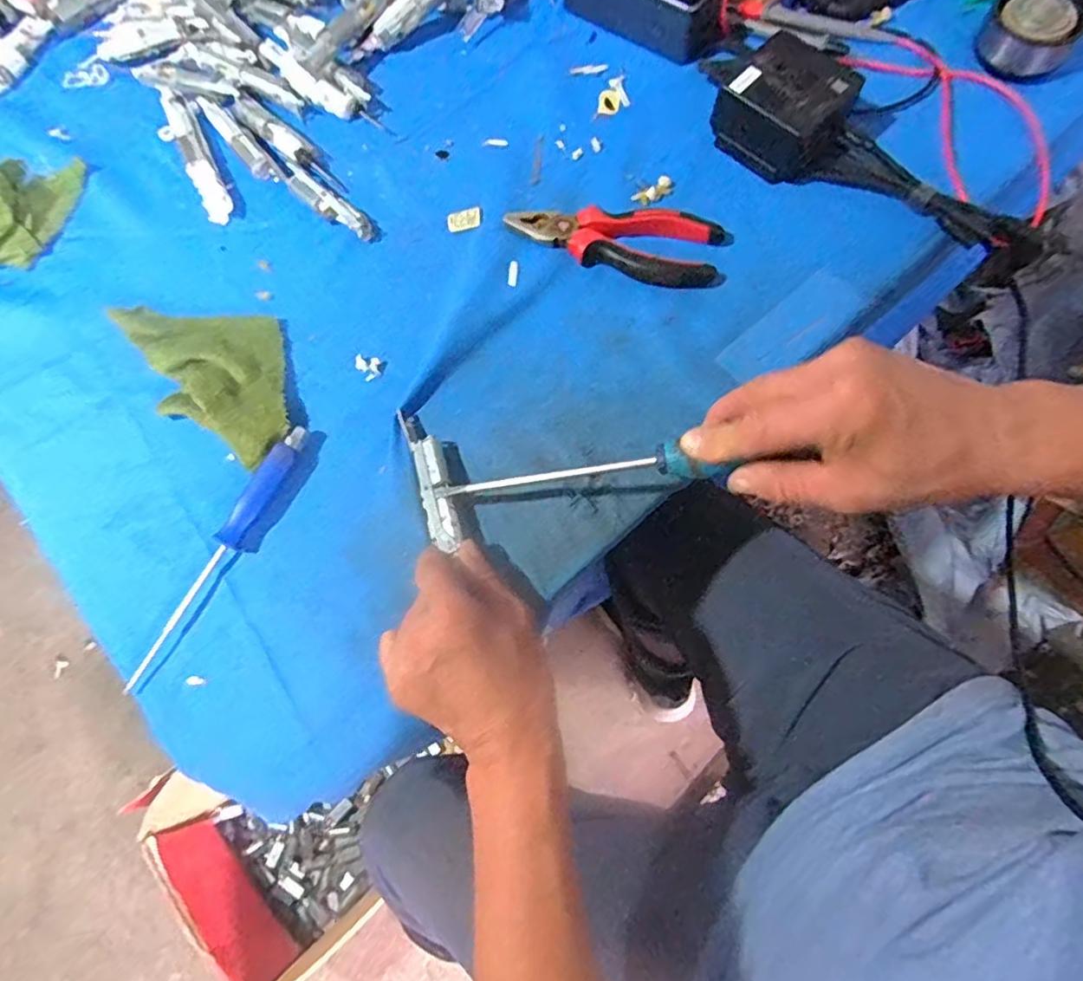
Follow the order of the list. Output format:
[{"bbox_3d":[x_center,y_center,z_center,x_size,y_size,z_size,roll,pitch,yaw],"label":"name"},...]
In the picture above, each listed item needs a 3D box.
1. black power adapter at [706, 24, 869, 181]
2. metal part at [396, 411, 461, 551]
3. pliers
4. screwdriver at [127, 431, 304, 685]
[{"bbox_3d":[0.178,-0.278,0.451,0.083,0.052,0.064,40,79,14],"label":"black power adapter"},{"bbox_3d":[-0.071,-0.010,0.404,0.022,0.014,0.104,-19,63,-4],"label":"metal part"},{"bbox_3d":[0.055,-0.180,0.449,0.155,0.019,0.051,6,72,4],"label":"pliers"},{"bbox_3d":[-0.204,0.040,0.400,0.022,0.021,0.184,27,74,11],"label":"screwdriver"}]

